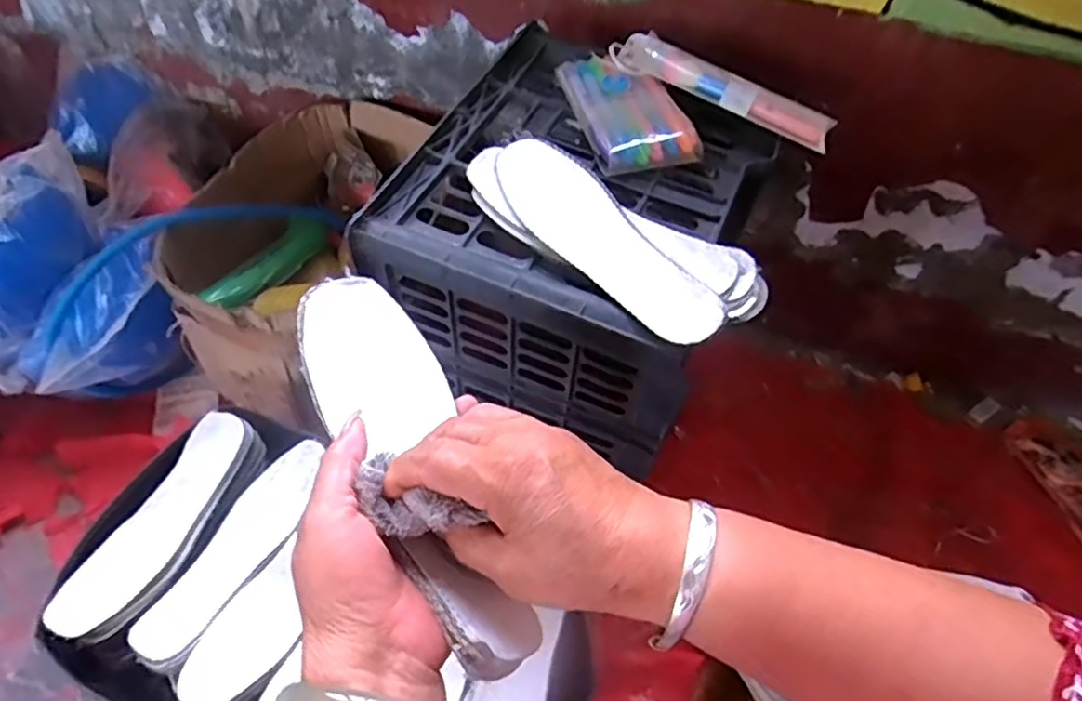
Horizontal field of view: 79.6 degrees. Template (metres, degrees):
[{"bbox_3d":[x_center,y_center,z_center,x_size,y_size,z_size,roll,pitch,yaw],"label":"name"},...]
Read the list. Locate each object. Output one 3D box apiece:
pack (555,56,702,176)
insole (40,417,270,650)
[{"bbox_3d":[0.073,-0.216,0.573,0.083,0.024,0.138,-14,56,-13],"label":"pack"},{"bbox_3d":[-0.362,0.165,0.632,0.072,0.019,0.229,25,55,2],"label":"insole"}]

